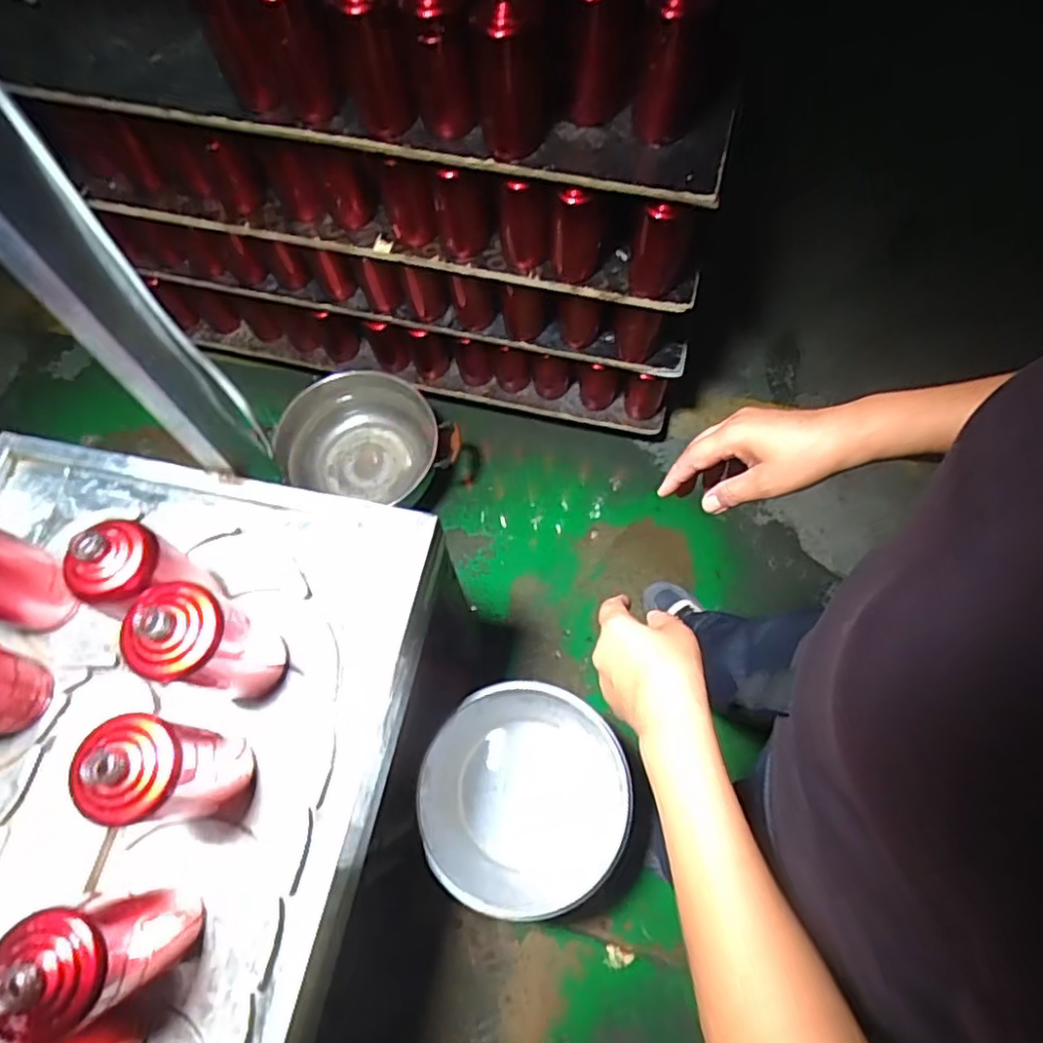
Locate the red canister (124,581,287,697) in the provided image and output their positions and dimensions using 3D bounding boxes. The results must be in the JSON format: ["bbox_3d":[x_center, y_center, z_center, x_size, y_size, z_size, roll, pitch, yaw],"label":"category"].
[{"bbox_3d":[-0.281,0.110,0.597,0.077,0.179,0.077,0,70,-1],"label":"red canister"}]

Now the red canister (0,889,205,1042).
[{"bbox_3d":[-0.325,0.336,0.527,0.060,0.196,0.076,-20,71,-8],"label":"red canister"}]

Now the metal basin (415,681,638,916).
[{"bbox_3d":[0.016,0.504,1.225,0.381,0.142,0.385,0,70,-1],"label":"metal basin"}]

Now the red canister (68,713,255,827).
[{"bbox_3d":[-0.297,0.210,0.568,0.076,0.183,0.076,0,70,-1],"label":"red canister"}]

